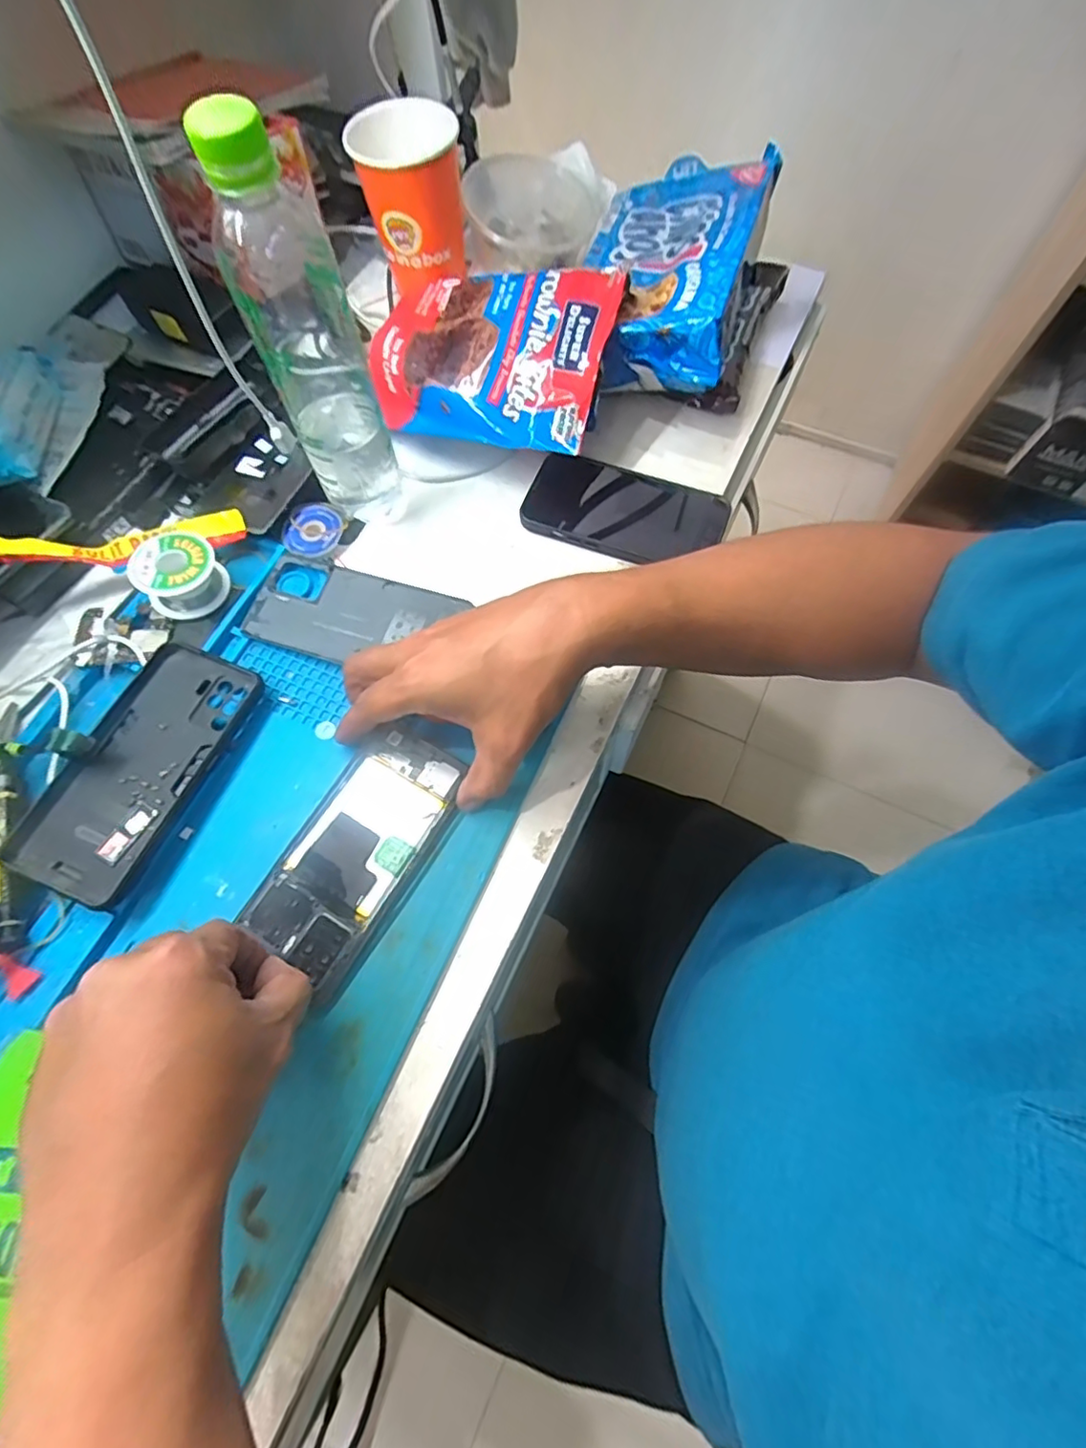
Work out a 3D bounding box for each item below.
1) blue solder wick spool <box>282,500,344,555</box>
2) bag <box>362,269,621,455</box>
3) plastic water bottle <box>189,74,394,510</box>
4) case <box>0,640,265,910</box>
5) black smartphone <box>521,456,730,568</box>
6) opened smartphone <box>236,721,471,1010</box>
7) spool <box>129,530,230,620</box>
[{"bbox_3d":[-0.174,-0.147,0.442,0.042,0.006,0.044,0,70,-1],"label":"blue solder wick spool"},{"bbox_3d":[-0.039,-0.281,0.454,0.181,0.045,0.132,16,94,14],"label":"bag"},{"bbox_3d":[-0.139,-0.222,0.351,0.061,0.214,0.059,-21,70,-9],"label":"plastic water bottle"},{"bbox_3d":[-0.253,0.024,0.366,0.081,0.012,0.158,23,66,4],"label":"case"},{"bbox_3d":[0.062,-0.160,0.442,0.145,0.012,0.071,17,71,5],"label":"black smartphone"},{"bbox_3d":[-0.109,0.074,0.353,0.080,0.013,0.146,27,72,8],"label":"opened smartphone"},{"bbox_3d":[-0.253,-0.105,0.409,0.052,0.031,0.053,-1,68,1],"label":"spool"}]

